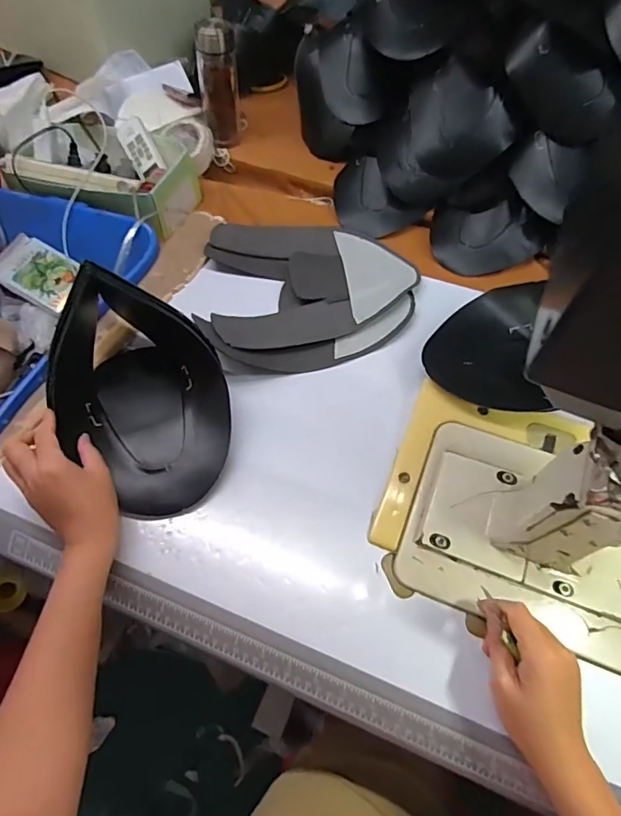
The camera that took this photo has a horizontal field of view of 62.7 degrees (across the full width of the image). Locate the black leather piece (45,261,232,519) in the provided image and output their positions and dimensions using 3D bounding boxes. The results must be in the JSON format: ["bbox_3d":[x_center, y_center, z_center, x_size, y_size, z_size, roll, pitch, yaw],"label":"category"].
[{"bbox_3d":[-0.175,-0.024,0.520,0.158,0.103,0.241,-29,61,-14],"label":"black leather piece"}]

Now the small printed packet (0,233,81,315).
[{"bbox_3d":[-0.444,-0.222,0.830,0.126,0.008,0.097,29,72,-3],"label":"small printed packet"}]

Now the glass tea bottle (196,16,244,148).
[{"bbox_3d":[-0.171,-0.606,0.958,0.072,0.197,0.072,-9,57,-6],"label":"glass tea bottle"}]

